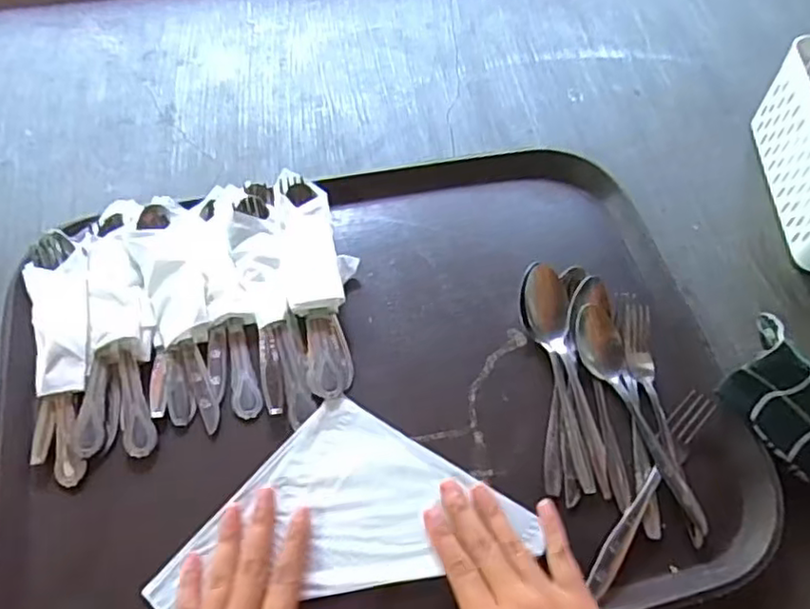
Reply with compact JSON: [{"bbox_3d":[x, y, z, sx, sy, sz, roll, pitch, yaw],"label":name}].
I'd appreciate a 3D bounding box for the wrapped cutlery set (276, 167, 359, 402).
[{"bbox_3d":[-0.064,-0.019,0.493,0.050,0.034,0.178,-8,62,-8],"label":"wrapped cutlery set"}]

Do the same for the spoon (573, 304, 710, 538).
[{"bbox_3d":[0.162,0.077,0.455,0.036,0.028,0.166,-14,63,-11],"label":"spoon"}]

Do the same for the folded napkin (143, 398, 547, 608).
[{"bbox_3d":[-0.044,0.125,0.430,0.231,0.011,0.117,-7,62,-7],"label":"folded napkin"}]

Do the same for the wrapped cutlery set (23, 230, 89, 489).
[{"bbox_3d":[-0.243,0.034,0.462,0.044,0.033,0.179,-11,62,-9],"label":"wrapped cutlery set"}]

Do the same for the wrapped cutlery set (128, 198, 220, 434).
[{"bbox_3d":[-0.167,0.003,0.477,0.049,0.038,0.175,-11,62,-10],"label":"wrapped cutlery set"}]

